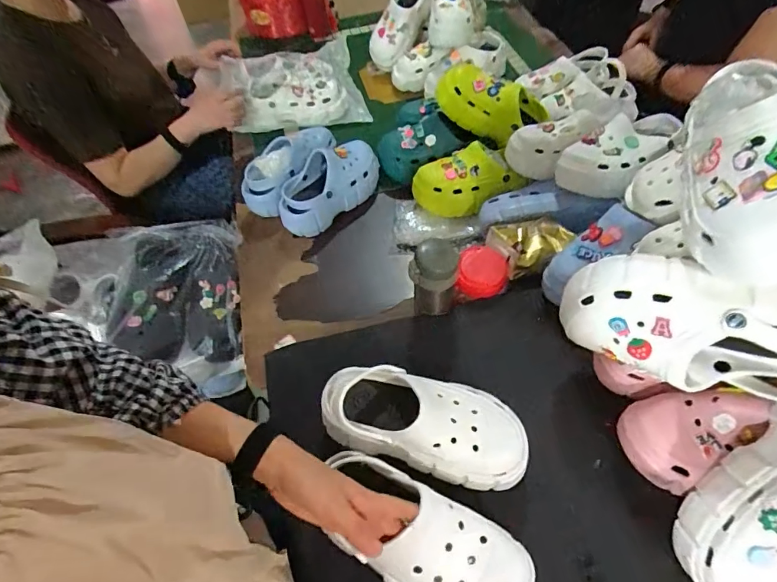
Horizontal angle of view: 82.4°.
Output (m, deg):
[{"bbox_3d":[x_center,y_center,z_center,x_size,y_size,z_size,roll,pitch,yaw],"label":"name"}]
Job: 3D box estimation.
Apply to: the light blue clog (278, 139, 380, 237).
[{"bbox_3d":[-0.122,-0.224,0.952,0.250,0.106,0.103,-38,60,-20],"label":"light blue clog"}]

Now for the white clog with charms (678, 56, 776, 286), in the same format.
[{"bbox_3d":[0.356,-0.129,0.433,0.105,0.092,0.241,-1,75,5],"label":"white clog with charms"}]

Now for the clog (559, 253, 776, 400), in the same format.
[{"bbox_3d":[0.337,0.030,0.502,0.258,0.137,0.110,14,26,37],"label":"clog"}]

